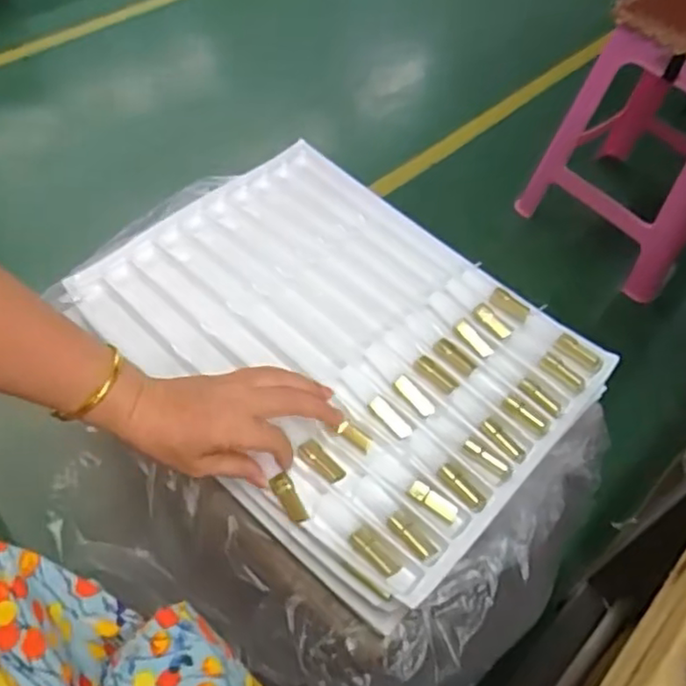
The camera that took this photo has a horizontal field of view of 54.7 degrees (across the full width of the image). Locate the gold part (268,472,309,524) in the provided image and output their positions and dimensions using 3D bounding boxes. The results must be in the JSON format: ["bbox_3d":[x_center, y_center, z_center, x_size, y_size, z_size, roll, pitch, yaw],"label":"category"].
[{"bbox_3d":[-0.039,0.115,0.488,0.013,0.014,0.039,-28,69,-23],"label":"gold part"}]

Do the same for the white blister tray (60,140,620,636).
[{"bbox_3d":[-0.002,-0.010,0.600,0.407,0.034,0.313,40,60,23],"label":"white blister tray"}]

